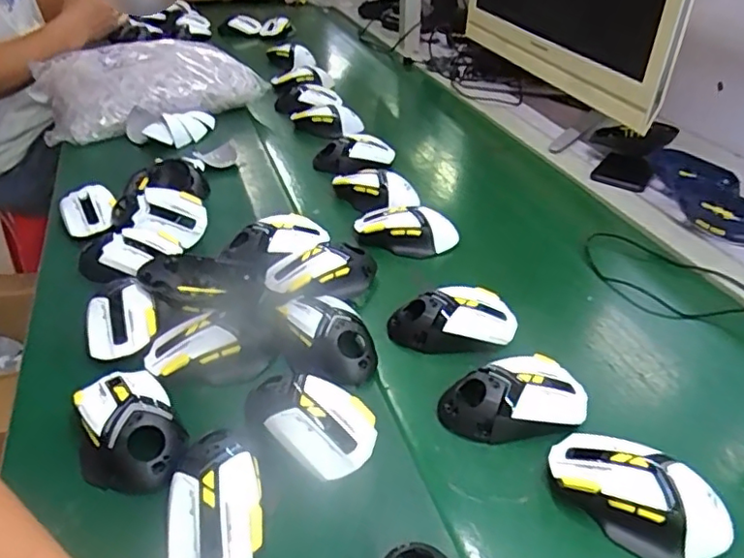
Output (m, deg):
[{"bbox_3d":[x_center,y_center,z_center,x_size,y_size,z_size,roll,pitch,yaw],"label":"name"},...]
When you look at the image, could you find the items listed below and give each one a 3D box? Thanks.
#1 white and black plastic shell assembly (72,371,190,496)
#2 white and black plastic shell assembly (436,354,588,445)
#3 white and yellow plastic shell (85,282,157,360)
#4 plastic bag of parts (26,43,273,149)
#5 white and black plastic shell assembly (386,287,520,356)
[{"bbox_3d":[-0.192,0.110,0.451,0.074,0.037,0.122,-26,43,-30],"label":"white and black plastic shell assembly"},{"bbox_3d":[0.115,0.095,0.483,0.121,0.036,0.069,-9,37,-11],"label":"white and black plastic shell assembly"},{"bbox_3d":[-0.233,0.042,0.545,0.062,0.018,0.073,-18,60,-10],"label":"white and yellow plastic shell"},{"bbox_3d":[-0.388,-0.348,1.029,0.363,0.073,0.261,-15,38,-19],"label":"plastic bag of parts"},{"bbox_3d":[0.075,0.038,0.560,0.116,0.038,0.059,-2,36,-2],"label":"white and black plastic shell assembly"}]

